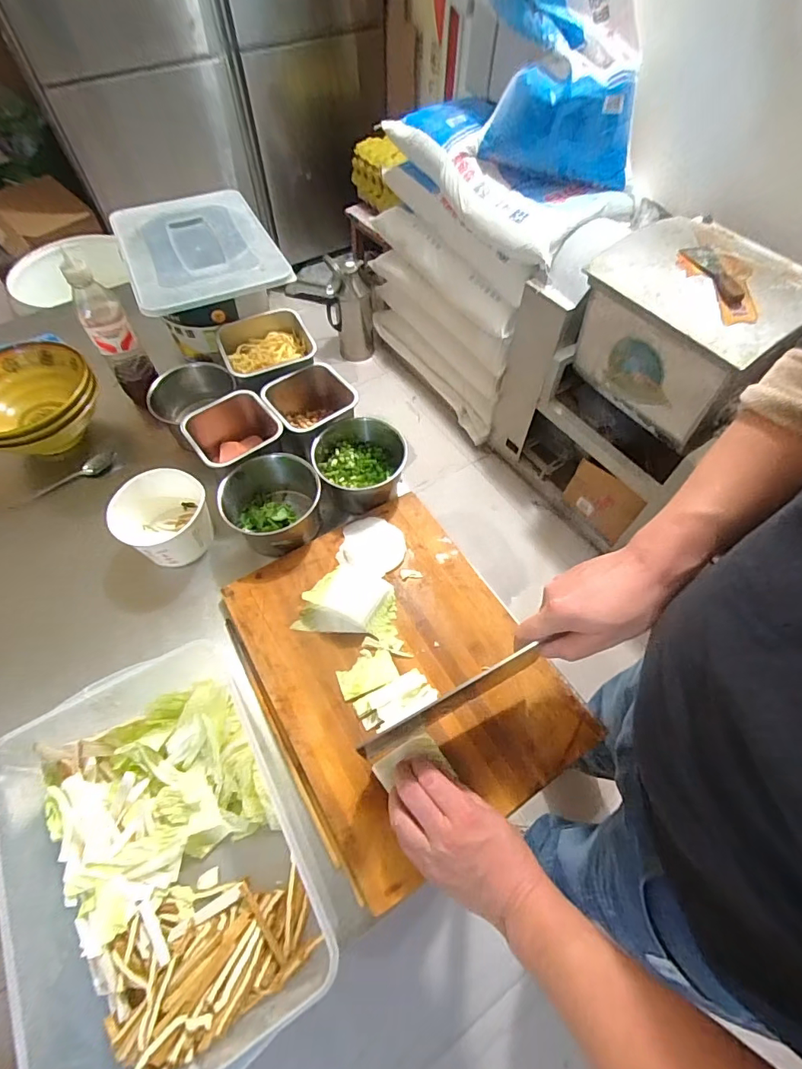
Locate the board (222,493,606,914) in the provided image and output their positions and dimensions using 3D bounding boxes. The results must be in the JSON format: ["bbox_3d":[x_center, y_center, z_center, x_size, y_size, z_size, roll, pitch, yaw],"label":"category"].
[{"bbox_3d":[-0.006,0.147,0.567,0.301,0.016,0.396,-27,63,-15],"label":"board"}]

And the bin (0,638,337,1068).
[{"bbox_3d":[-0.227,0.297,0.438,0.240,0.110,0.342,-25,62,-14],"label":"bin"}]

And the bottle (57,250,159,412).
[{"bbox_3d":[-0.440,-0.303,0.724,0.062,0.230,0.066,-27,63,-15],"label":"bottle"}]

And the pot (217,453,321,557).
[{"bbox_3d":[-0.187,-0.050,0.665,0.151,0.084,0.128,40,67,21],"label":"pot"}]

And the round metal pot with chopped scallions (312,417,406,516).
[{"bbox_3d":[-0.055,-0.101,0.689,0.138,0.075,0.131,-11,60,-7],"label":"round metal pot with chopped scallions"}]

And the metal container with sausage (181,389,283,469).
[{"bbox_3d":[-0.238,-0.131,0.699,0.125,0.092,0.124,-24,62,-14],"label":"metal container with sausage"}]

